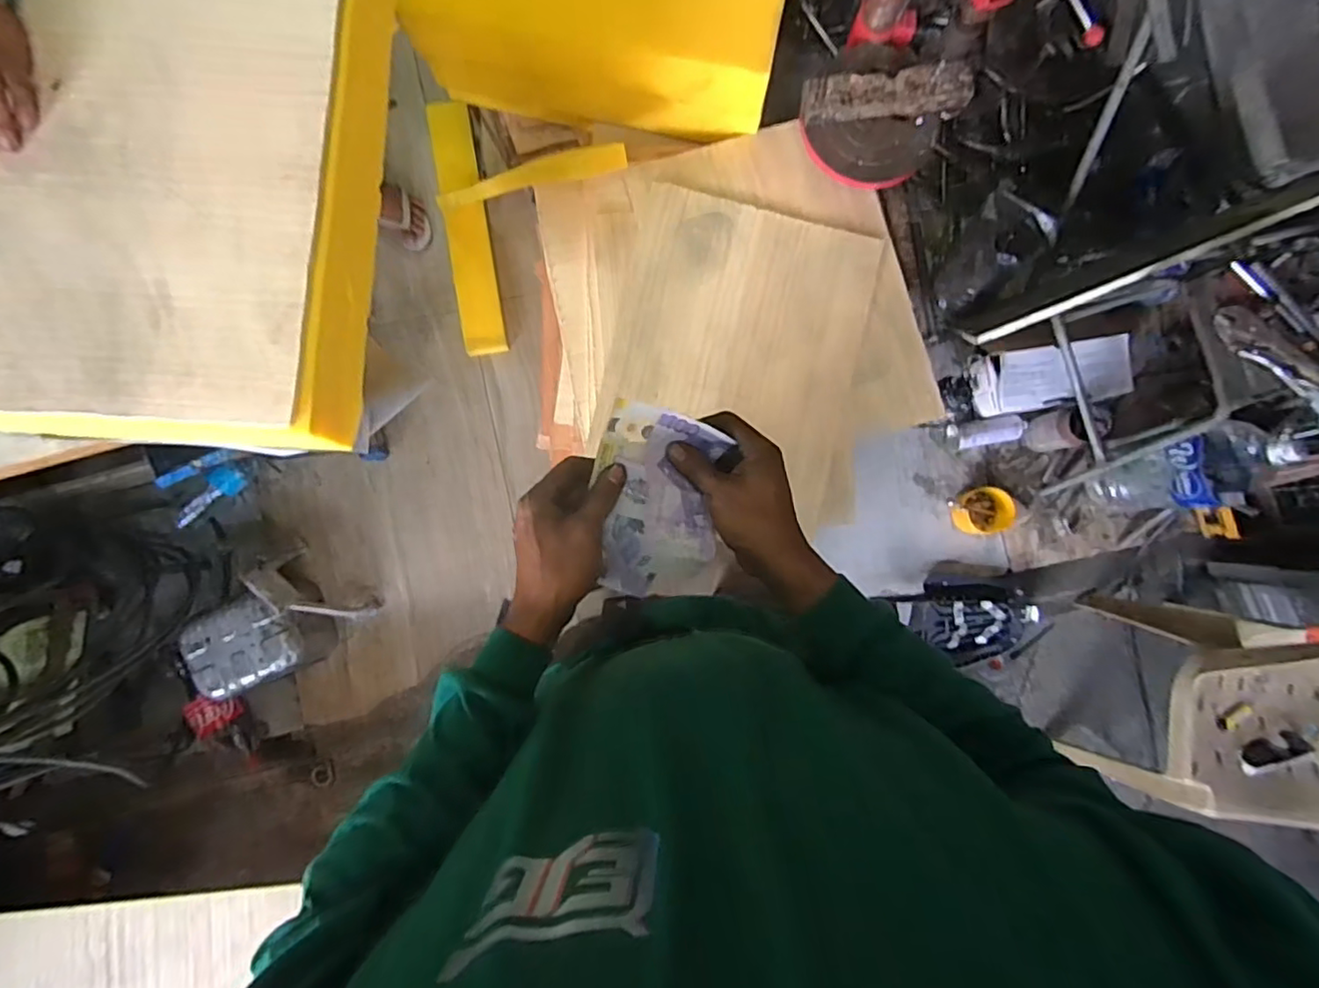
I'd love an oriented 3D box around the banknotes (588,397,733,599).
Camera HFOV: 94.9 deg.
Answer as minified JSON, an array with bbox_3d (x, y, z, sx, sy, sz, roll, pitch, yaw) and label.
[{"bbox_3d":[0.000,0.006,0.497,0.094,0.047,0.154,6,87,-1],"label":"banknotes"}]

